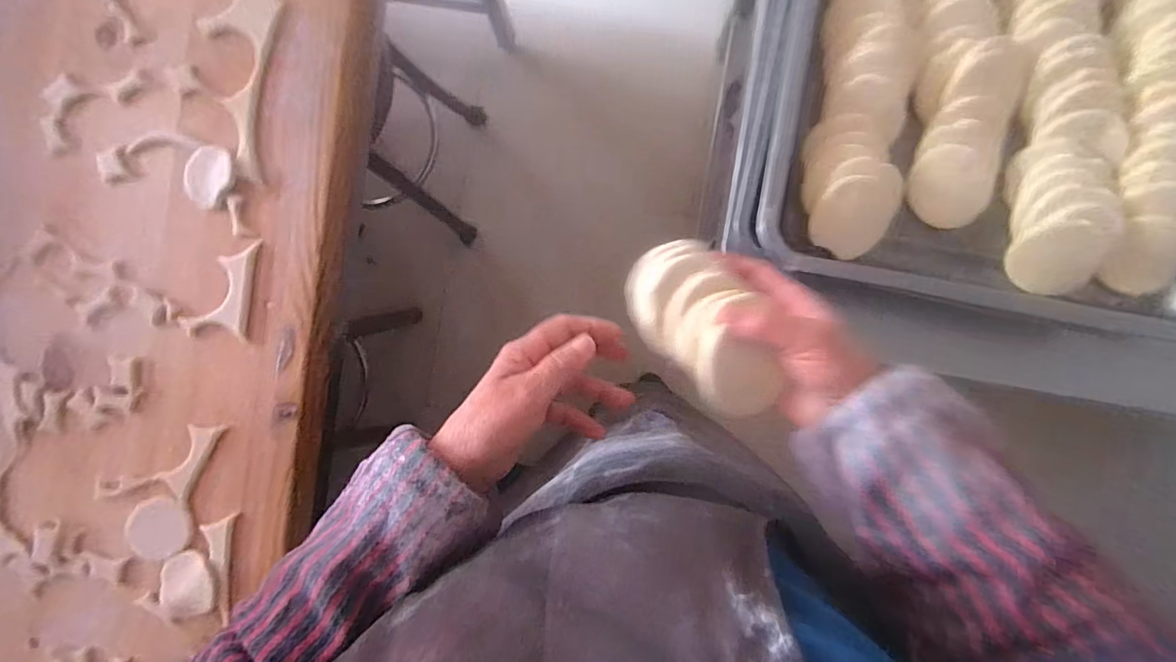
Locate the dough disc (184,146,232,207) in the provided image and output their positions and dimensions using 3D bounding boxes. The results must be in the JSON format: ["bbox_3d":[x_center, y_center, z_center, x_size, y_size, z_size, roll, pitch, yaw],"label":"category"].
[{"bbox_3d":[-0.408,-0.166,0.546,0.047,0.004,0.062,18,91,2],"label":"dough disc"}]

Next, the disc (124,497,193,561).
[{"bbox_3d":[-0.459,0.210,0.551,0.064,0.015,0.061,0,90,3],"label":"disc"}]

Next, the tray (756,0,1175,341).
[{"bbox_3d":[0.400,-0.318,0.449,0.394,0.058,0.601,12,91,2],"label":"tray"}]

